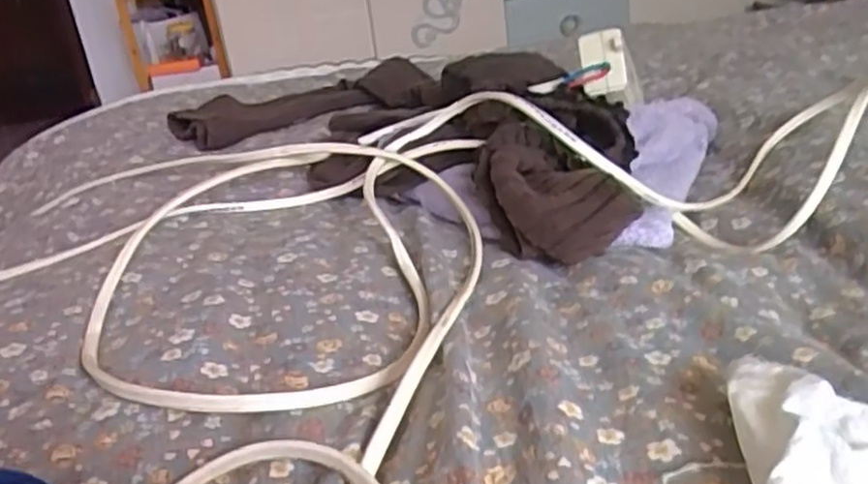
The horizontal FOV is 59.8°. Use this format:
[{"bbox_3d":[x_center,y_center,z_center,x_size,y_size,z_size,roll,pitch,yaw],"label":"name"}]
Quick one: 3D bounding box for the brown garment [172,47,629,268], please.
[{"bbox_3d":[-0.014,-0.113,0.657,0.246,0.071,0.527,-25,30,-35],"label":"brown garment"}]

